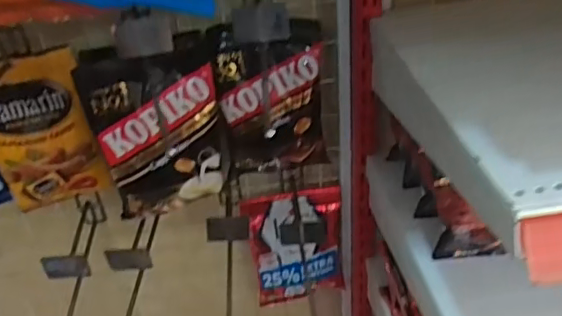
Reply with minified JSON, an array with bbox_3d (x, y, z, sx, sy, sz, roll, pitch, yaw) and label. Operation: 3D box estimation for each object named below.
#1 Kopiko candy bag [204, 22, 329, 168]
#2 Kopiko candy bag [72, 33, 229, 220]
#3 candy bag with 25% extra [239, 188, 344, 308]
[{"bbox_3d":[-0.011,-0.066,0.654,0.120,0.168,0.044,-7,35,-1],"label":"Kopiko candy bag"},{"bbox_3d":[-0.131,-0.034,0.618,0.133,0.188,0.039,-15,27,-11],"label":"Kopiko candy bag"},{"bbox_3d":[0.023,0.127,0.798,0.131,0.170,0.041,-6,35,0],"label":"candy bag with 25% extra"}]

